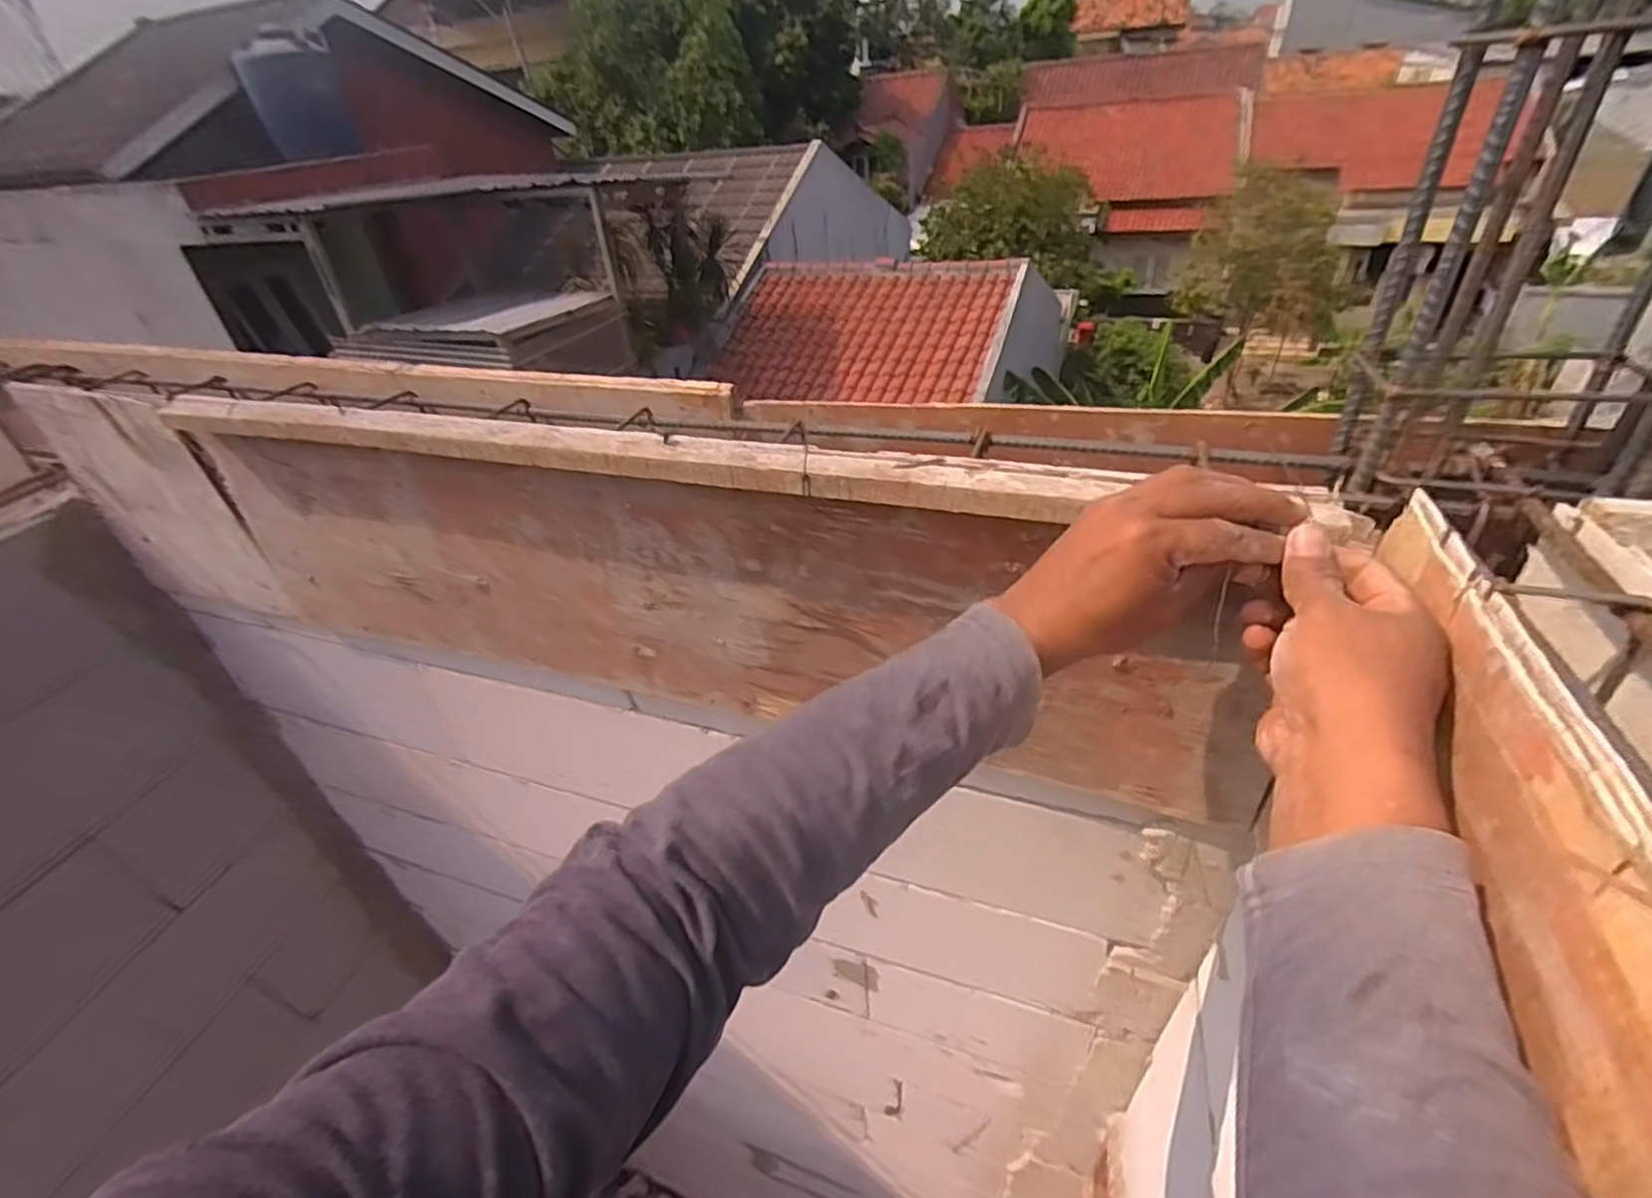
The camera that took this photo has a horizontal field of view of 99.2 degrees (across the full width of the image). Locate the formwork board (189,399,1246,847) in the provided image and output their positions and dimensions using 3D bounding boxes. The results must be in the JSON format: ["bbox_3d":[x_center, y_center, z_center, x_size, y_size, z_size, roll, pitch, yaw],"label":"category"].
[{"bbox_3d":[-0.247,-0.020,0.712,1.073,0.346,0.051,8,40,22],"label":"formwork board"}]

